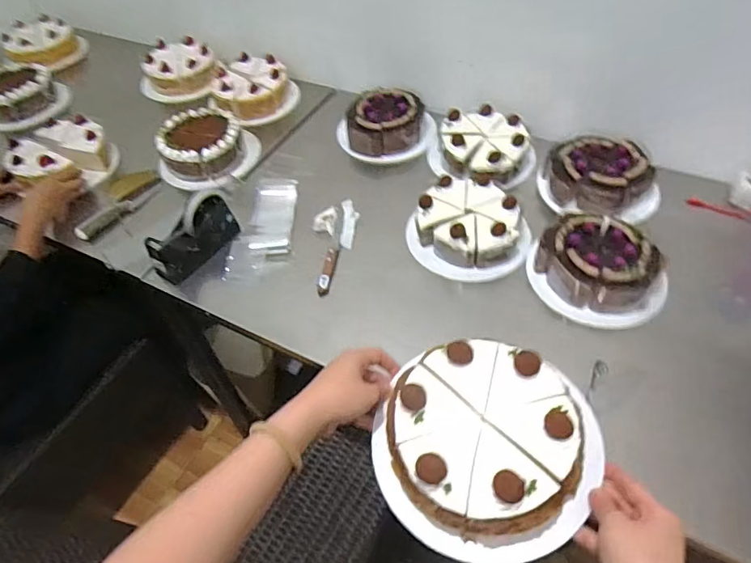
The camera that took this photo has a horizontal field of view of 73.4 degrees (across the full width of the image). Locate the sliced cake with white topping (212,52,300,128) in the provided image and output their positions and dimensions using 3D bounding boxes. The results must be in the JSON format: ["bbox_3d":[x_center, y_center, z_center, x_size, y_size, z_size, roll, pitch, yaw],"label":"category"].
[{"bbox_3d":[-0.276,-0.435,1.157,0.197,0.091,0.223,-8,43,-7],"label":"sliced cake with white topping"}]

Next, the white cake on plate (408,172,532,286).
[{"bbox_3d":[0.167,-0.090,0.873,0.185,0.103,0.183,-1,42,1],"label":"white cake on plate"}]

